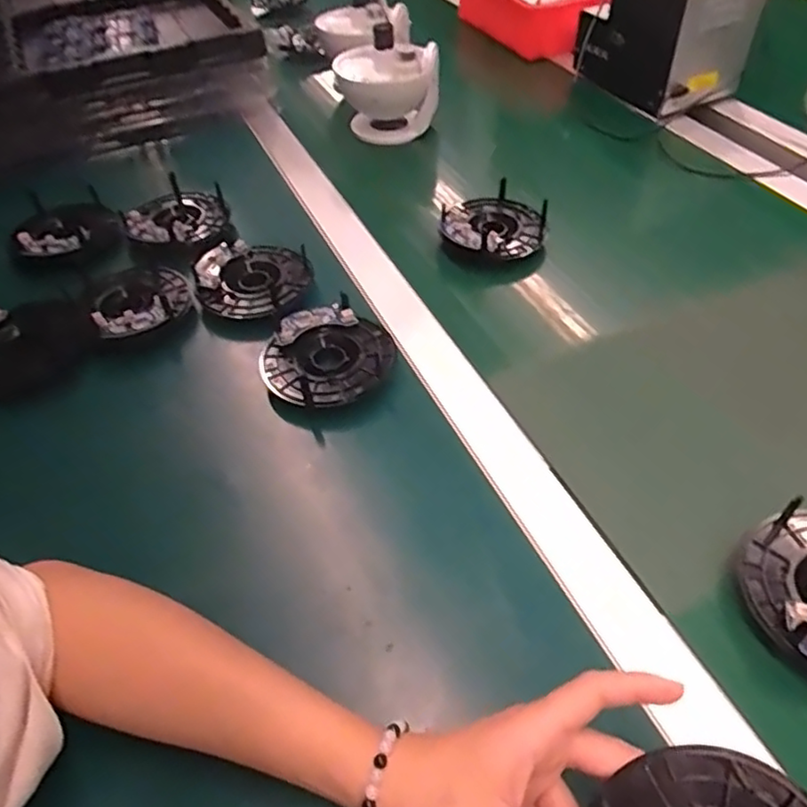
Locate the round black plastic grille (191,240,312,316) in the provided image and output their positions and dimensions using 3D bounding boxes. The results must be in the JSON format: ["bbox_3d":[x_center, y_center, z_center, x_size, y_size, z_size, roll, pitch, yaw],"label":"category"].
[{"bbox_3d":[-0.134,-0.107,0.570,0.085,0.035,0.091,-2,48,2],"label":"round black plastic grille"}]

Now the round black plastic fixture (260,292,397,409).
[{"bbox_3d":[-0.058,-0.035,0.498,0.095,0.029,0.087,-2,48,2],"label":"round black plastic fixture"}]

